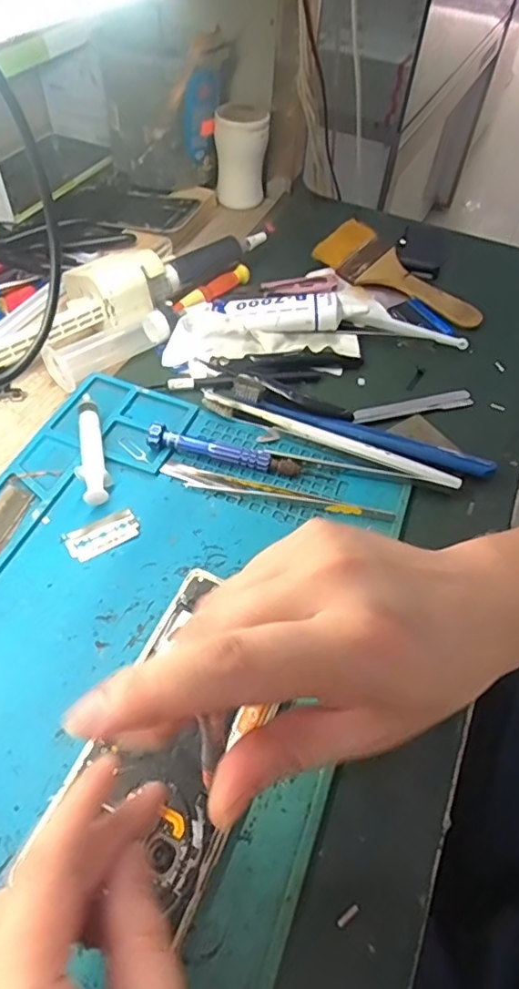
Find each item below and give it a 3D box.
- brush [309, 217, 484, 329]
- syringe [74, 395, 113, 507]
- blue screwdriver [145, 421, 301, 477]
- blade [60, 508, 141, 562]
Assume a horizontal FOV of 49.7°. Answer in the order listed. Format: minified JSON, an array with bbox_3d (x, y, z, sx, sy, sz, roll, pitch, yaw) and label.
[{"bbox_3d":[0.128,-0.198,0.508,0.064,0.021,0.161,-35,63,-27],"label":"brush"},{"bbox_3d":[-0.112,-0.031,0.368,0.020,0.014,0.090,-13,55,-14],"label":"syringe"},{"bbox_3d":[-0.024,-0.029,0.371,0.102,0.018,0.012,10,53,4],"label":"blue screwdriver"},{"bbox_3d":[-0.094,0.023,0.336,0.043,0.004,0.022,-25,59,-21],"label":"blade"}]

